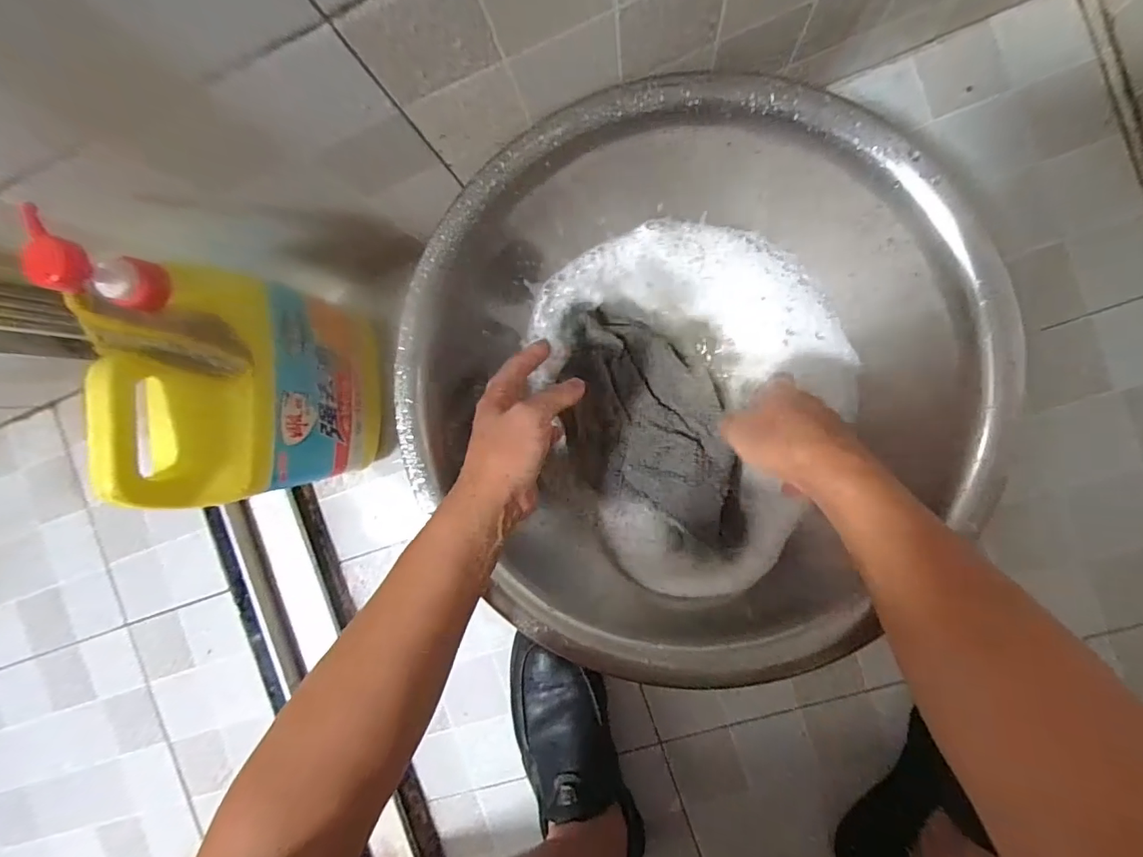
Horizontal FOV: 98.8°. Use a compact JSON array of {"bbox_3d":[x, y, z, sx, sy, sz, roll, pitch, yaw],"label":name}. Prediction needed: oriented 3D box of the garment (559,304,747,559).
[{"bbox_3d":[0.078,-0.001,0.496,0.153,0.037,0.242,-10,92,8],"label":"garment"}]

